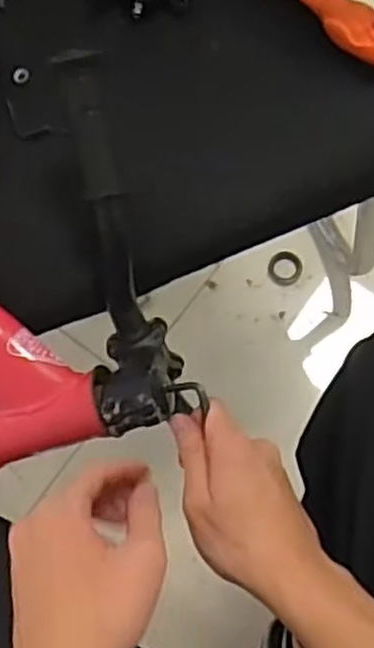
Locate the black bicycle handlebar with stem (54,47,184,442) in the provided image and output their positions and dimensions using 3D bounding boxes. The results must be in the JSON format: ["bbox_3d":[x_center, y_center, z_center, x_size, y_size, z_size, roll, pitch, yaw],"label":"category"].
[{"bbox_3d":[-0.046,-0.052,0.488,0.051,0.075,0.227,-9,106,0],"label":"black bicycle handlebar with stem"}]

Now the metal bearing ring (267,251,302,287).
[{"bbox_3d":[0.127,-0.072,0.995,0.044,0.005,0.048,0,75,2],"label":"metal bearing ring"}]

